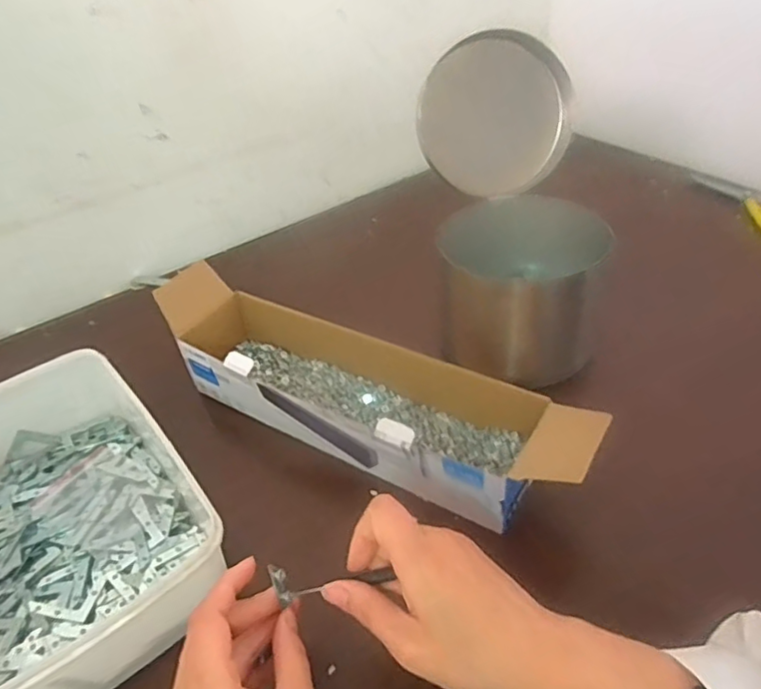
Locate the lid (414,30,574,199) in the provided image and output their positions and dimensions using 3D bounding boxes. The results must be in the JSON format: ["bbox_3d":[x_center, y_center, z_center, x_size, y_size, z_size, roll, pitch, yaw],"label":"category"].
[{"bbox_3d":[0.113,-0.224,0.577,0.147,0.148,0.013,-12,26,7],"label":"lid"}]

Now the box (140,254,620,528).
[{"bbox_3d":[-0.023,0.039,0.495,0.398,0.084,0.103,17,45,27],"label":"box"}]

